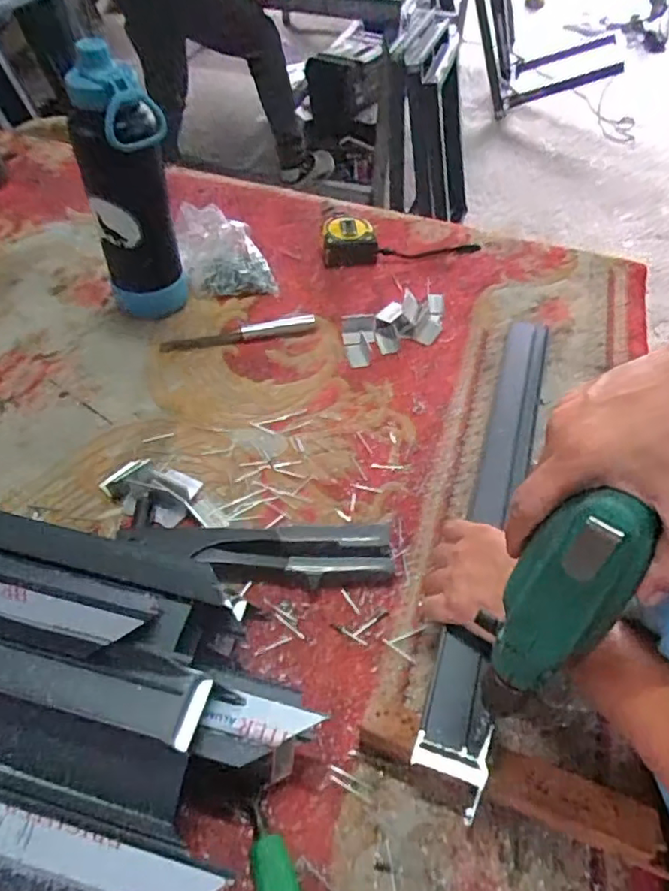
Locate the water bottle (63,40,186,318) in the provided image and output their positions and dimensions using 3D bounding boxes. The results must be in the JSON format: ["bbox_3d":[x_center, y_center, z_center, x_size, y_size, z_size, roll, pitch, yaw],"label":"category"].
[{"bbox_3d":[-0.228,-0.270,0.678,0.088,0.299,0.063,-17,54,-16],"label":"water bottle"}]

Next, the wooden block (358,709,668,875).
[{"bbox_3d":[0.131,0.251,0.433,0.229,0.040,0.042,16,52,10],"label":"wooden block"}]

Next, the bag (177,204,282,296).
[{"bbox_3d":[-0.147,-0.264,0.808,0.123,0.091,0.091,-9,52,-10],"label":"bag"}]

